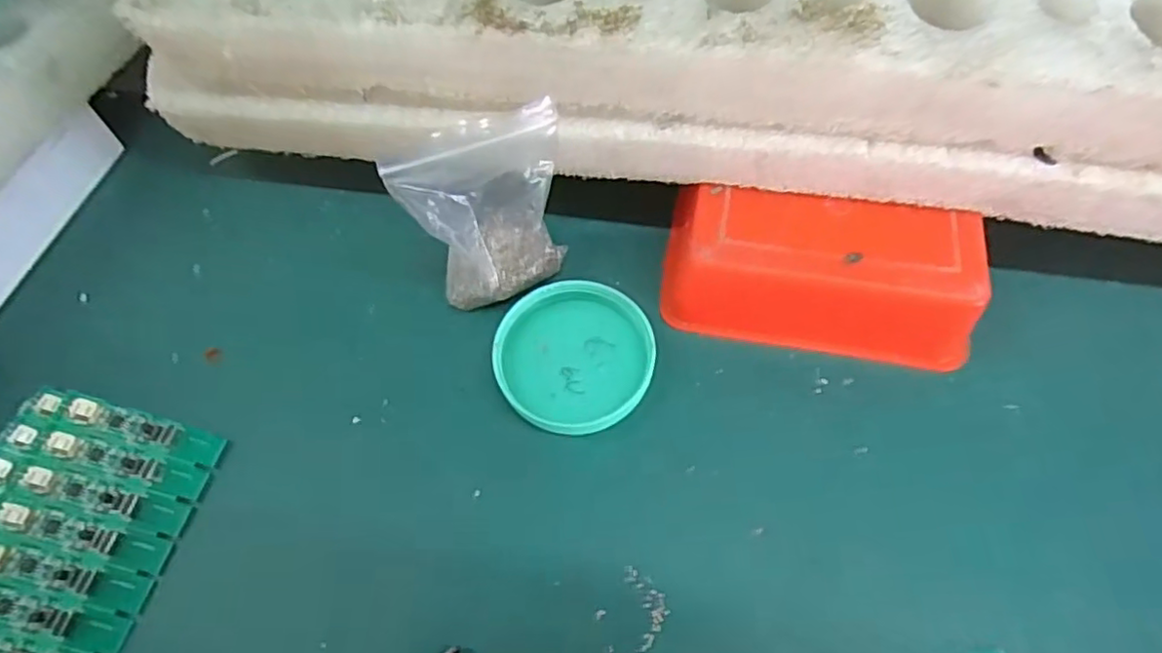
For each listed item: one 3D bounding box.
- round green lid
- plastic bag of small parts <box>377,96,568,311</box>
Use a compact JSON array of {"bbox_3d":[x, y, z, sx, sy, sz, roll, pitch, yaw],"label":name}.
[{"bbox_3d":[-0.003,0.012,0.273,0.065,0.014,0.064,-2,61,3],"label":"round green lid"},{"bbox_3d":[-0.035,-0.045,0.265,0.064,0.081,0.031,-25,63,-10],"label":"plastic bag of small parts"}]

